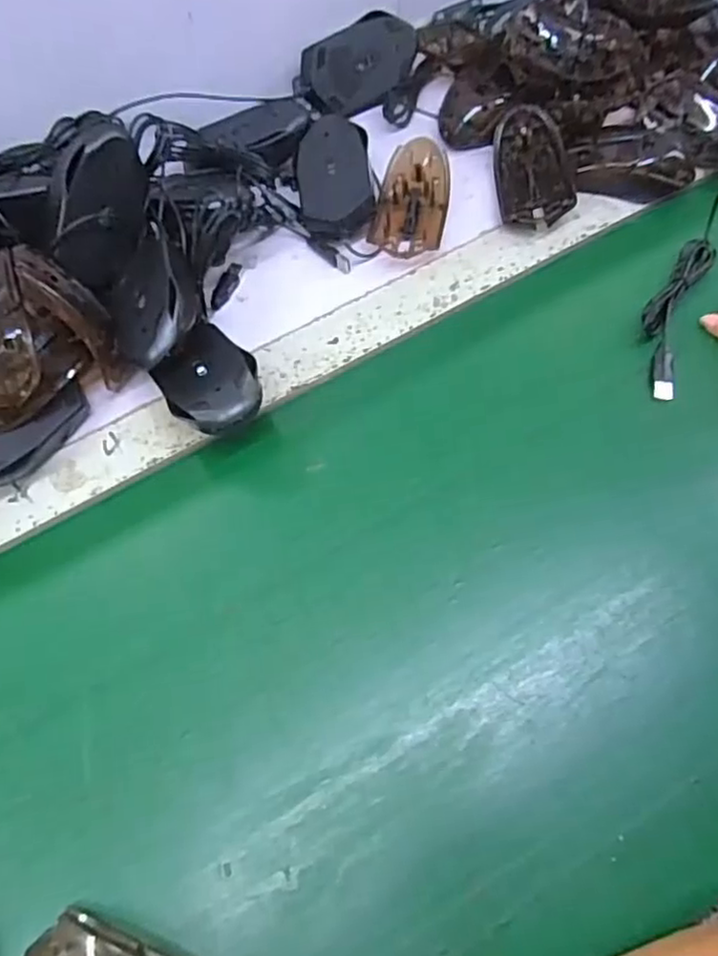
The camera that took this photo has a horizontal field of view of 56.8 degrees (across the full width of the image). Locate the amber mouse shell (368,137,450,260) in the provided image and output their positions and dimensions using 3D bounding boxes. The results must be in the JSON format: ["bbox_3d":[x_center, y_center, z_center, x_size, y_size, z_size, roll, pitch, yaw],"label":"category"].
[{"bbox_3d":[0.045,-0.234,0.557,0.058,0.033,0.100,8,65,7],"label":"amber mouse shell"}]

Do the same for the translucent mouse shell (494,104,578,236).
[{"bbox_3d":[0.146,-0.260,0.561,0.059,0.034,0.118,-2,64,3],"label":"translucent mouse shell"}]

